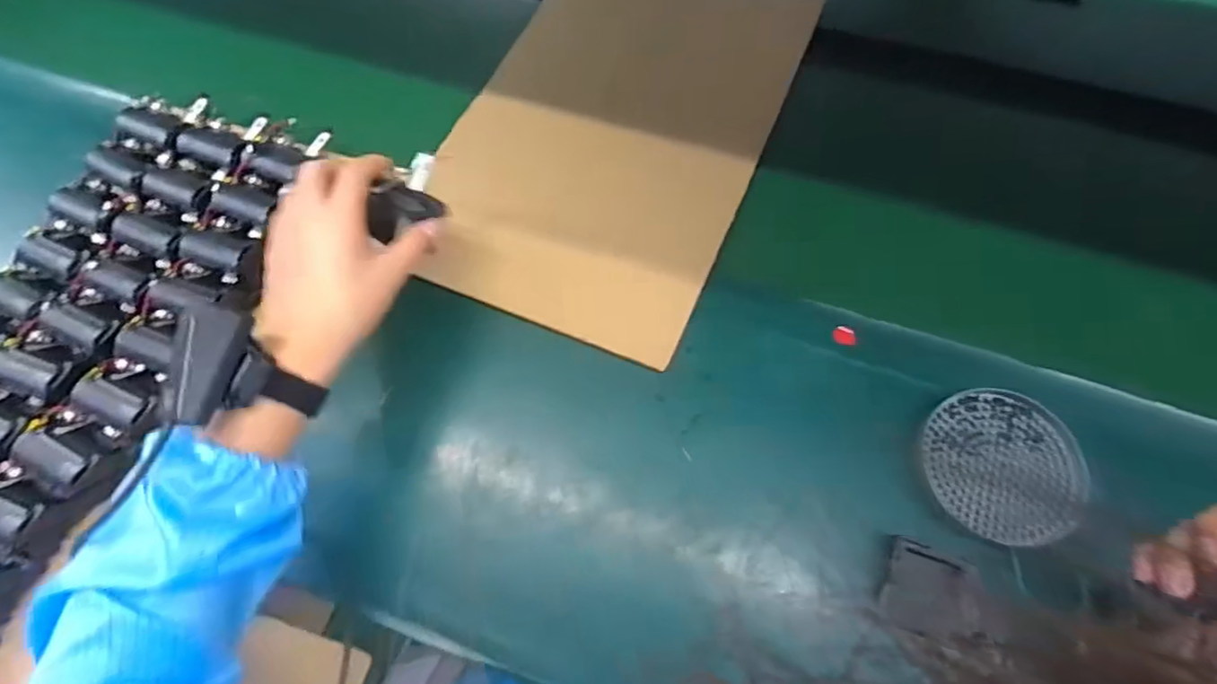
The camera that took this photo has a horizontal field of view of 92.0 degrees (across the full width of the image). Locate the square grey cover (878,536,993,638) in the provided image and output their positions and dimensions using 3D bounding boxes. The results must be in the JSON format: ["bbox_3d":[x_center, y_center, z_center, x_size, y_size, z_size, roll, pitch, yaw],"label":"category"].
[{"bbox_3d":[0.226,0.173,0.406,0.067,0.014,0.055,17,68,9],"label":"square grey cover"}]

